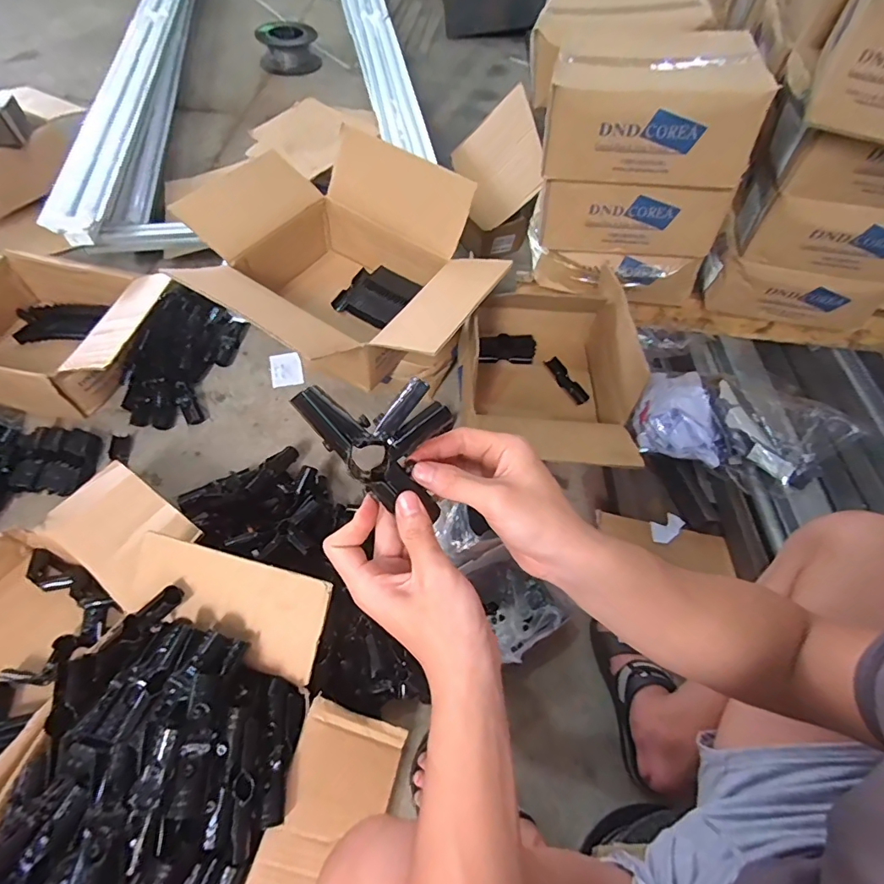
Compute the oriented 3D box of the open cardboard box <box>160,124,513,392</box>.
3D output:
[{"bbox_3d":[-0.191,-0.300,0.870,0.529,0.239,0.438,28,59,14],"label":"open cardboard box"}]

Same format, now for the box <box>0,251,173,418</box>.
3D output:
[{"bbox_3d":[-0.789,-0.236,0.997,0.444,0.160,0.322,9,56,2],"label":"box"}]

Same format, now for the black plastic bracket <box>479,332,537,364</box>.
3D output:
[{"bbox_3d":[0.141,-0.206,1.066,0.135,0.022,0.064,-4,92,-6],"label":"black plastic bracket"}]

